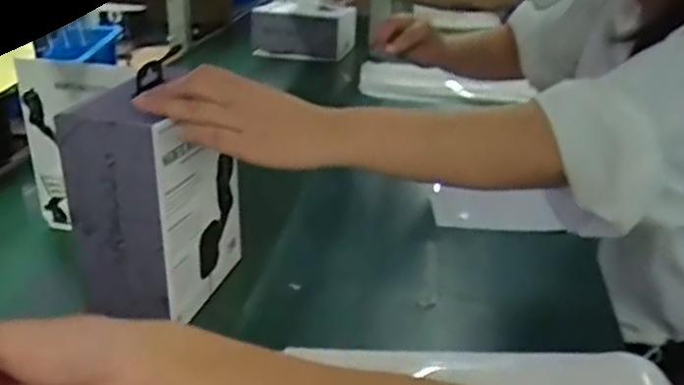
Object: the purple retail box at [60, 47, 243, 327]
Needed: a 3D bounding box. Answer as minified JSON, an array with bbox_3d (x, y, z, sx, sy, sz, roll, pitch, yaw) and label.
[{"bbox_3d":[-0.162,-0.003,0.602,0.098,0.186,0.140,7,25,8],"label":"purple retail box"}]

